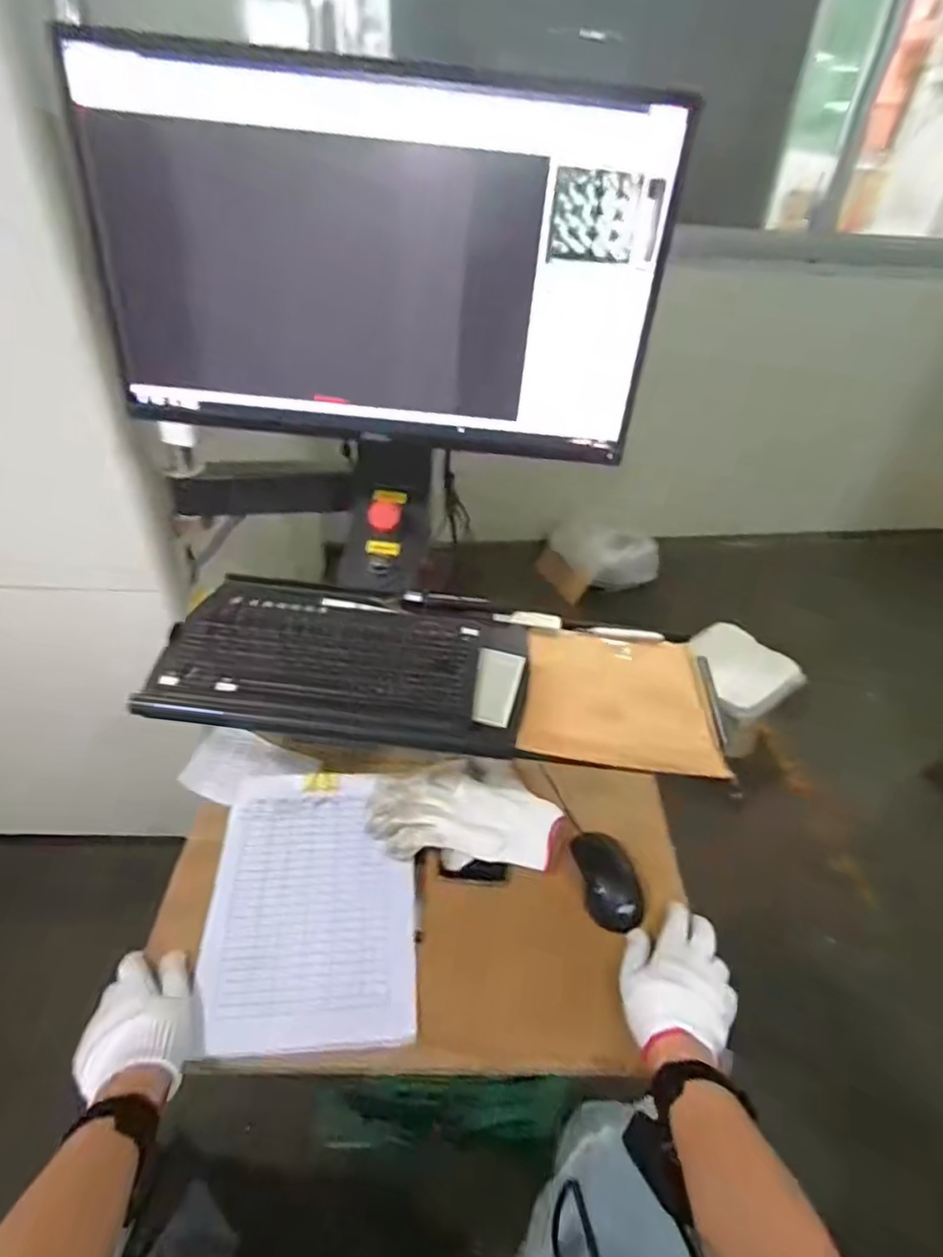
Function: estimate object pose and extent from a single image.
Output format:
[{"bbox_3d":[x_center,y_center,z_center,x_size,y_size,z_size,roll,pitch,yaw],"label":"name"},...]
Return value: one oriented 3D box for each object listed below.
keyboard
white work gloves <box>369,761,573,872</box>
[{"bbox_3d":[-0.135,0.035,0.700,0.391,0.044,0.209,4,40,-1],"label":"keyboard"},{"bbox_3d":[-0.010,0.214,0.766,0.218,0.058,0.138,2,40,-3],"label":"white work gloves"}]

